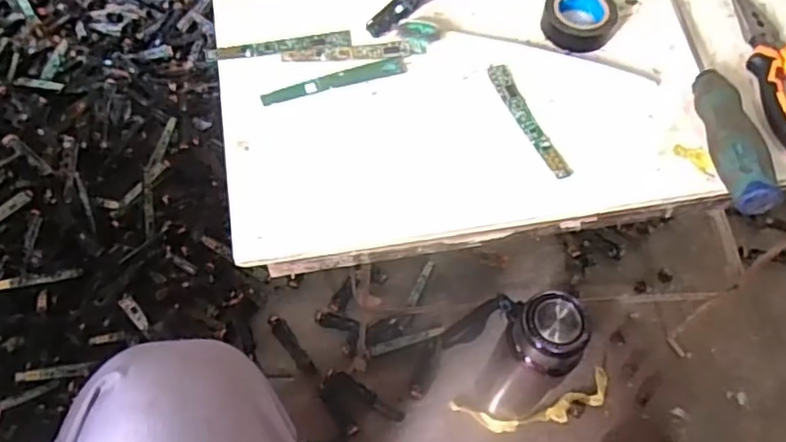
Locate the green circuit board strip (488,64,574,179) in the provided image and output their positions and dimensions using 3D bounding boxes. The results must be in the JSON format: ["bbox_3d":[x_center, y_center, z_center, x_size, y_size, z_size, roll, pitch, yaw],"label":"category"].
[{"bbox_3d":[0.090,-0.068,0.429,0.015,0.005,0.095,-18,62,-13],"label":"green circuit board strip"}]

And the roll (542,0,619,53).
[{"bbox_3d":[0.135,-0.147,0.465,0.051,0.018,0.050,1,59,-2],"label":"roll"}]

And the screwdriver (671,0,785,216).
[{"bbox_3d":[0.216,-0.108,0.442,0.028,0.028,0.241,3,59,-1],"label":"screwdriver"}]

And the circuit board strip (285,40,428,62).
[{"bbox_3d":[-0.027,-0.118,0.452,0.098,0.005,0.012,-8,60,-8],"label":"circuit board strip"}]

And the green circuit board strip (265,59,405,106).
[{"bbox_3d":[-0.039,-0.097,0.437,0.102,0.004,0.013,-19,62,-14],"label":"green circuit board strip"}]

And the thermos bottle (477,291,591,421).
[{"bbox_3d":[0.145,0.150,0.700,0.071,0.228,0.086,-34,67,-21],"label":"thermos bottle"}]

